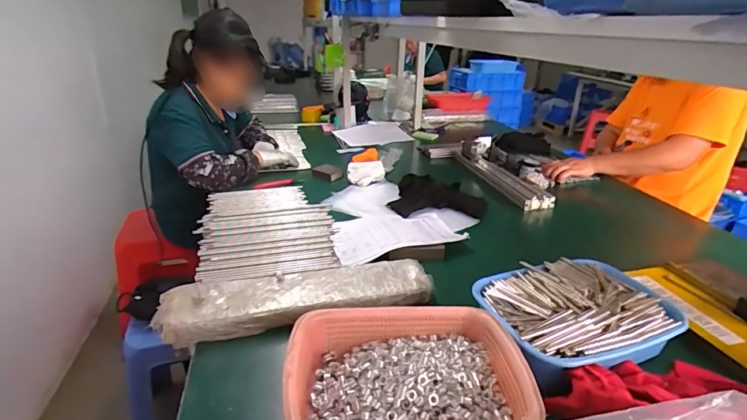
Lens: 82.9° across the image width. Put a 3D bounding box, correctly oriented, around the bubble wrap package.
[{"bbox_3d":[-0.125,0.147,0.730,0.457,0.037,0.120,-7,26,-18],"label":"bubble wrap package"}]

